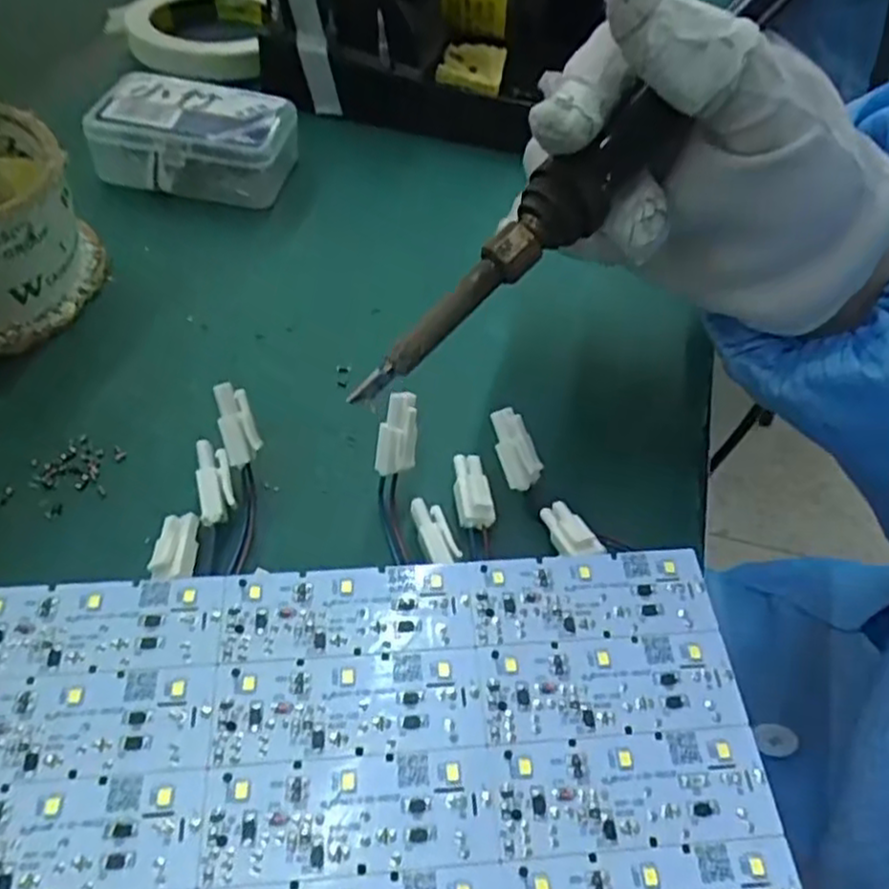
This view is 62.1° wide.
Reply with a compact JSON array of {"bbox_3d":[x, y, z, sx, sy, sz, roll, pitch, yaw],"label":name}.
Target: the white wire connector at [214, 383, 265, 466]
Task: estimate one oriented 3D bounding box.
[{"bbox_3d":[-0.064,-0.007,0.229,0.010,0.004,0.026,-14,91,-16],"label":"white wire connector"}]

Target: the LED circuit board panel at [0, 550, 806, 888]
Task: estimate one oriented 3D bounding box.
[{"bbox_3d":[-0.021,0.082,0.164,0.189,0.004,0.117,-2,54,-5],"label":"LED circuit board panel"}]

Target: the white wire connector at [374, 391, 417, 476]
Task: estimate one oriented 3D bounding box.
[{"bbox_3d":[-0.014,-0.003,0.227,0.012,0.027,0.004,16,16,12],"label":"white wire connector"}]

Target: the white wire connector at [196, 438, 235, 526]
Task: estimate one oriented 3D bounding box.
[{"bbox_3d":[-0.070,0.011,0.226,0.010,0.004,0.027,-9,68,-11],"label":"white wire connector"}]

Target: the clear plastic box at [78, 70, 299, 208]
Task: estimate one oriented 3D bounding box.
[{"bbox_3d":[-0.118,-0.143,0.354,0.084,0.039,0.059,10,50,5],"label":"clear plastic box"}]

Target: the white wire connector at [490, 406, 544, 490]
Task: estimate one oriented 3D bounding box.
[{"bbox_3d":[0.023,0.001,0.237,0.011,0.006,0.026,-15,85,-17],"label":"white wire connector"}]

